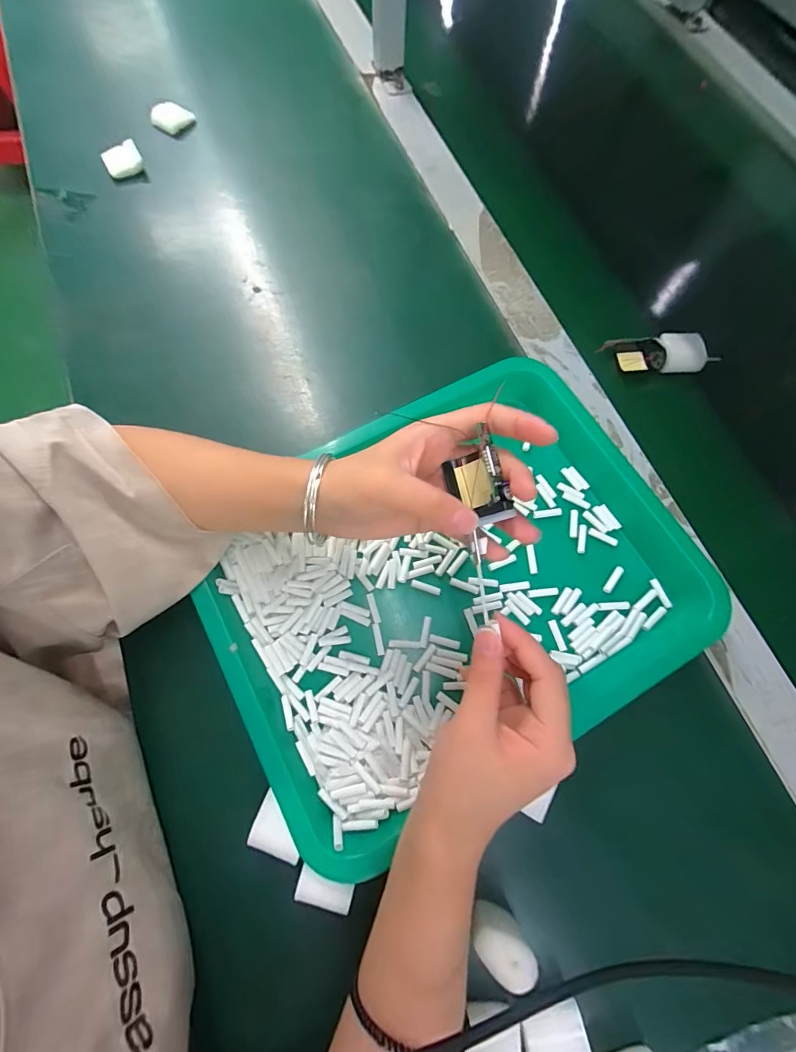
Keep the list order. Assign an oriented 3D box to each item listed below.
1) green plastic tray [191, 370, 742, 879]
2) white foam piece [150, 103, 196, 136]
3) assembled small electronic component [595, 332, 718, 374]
[{"bbox_3d":[0.043,0.029,0.311,0.342,0.029,0.259,-26,73,-11],"label":"green plastic tray"},{"bbox_3d":[-0.252,-0.452,0.471,0.036,0.015,0.034,18,70,5],"label":"white foam piece"},{"bbox_3d":[0.247,-0.164,0.404,0.098,0.018,0.037,8,69,15],"label":"assembled small electronic component"}]

